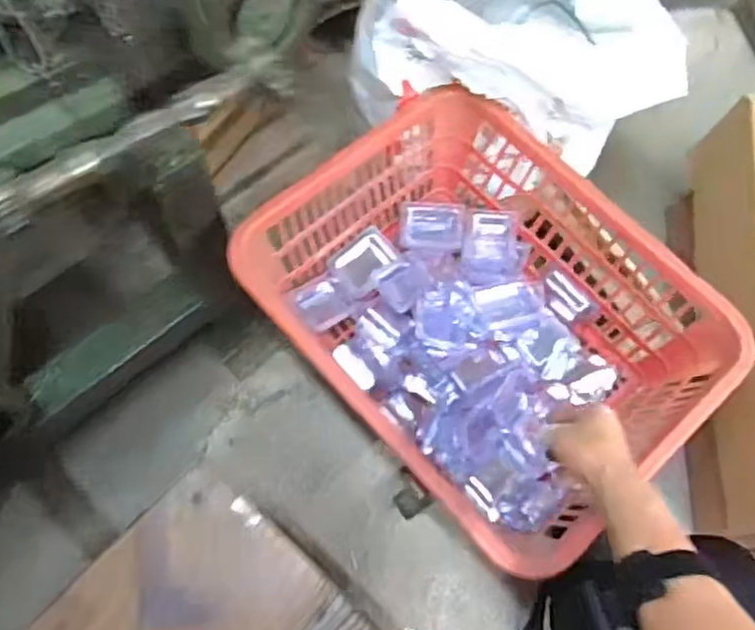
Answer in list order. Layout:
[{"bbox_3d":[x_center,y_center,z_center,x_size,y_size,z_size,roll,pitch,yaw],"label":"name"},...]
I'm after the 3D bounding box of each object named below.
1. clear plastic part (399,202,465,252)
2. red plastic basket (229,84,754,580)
[{"bbox_3d":[0.074,-0.116,0.873,0.083,0.030,0.058,3,67,0],"label":"clear plastic part"},{"bbox_3d":[0.132,-0.010,0.770,0.429,0.163,0.475,-40,74,-16],"label":"red plastic basket"}]

